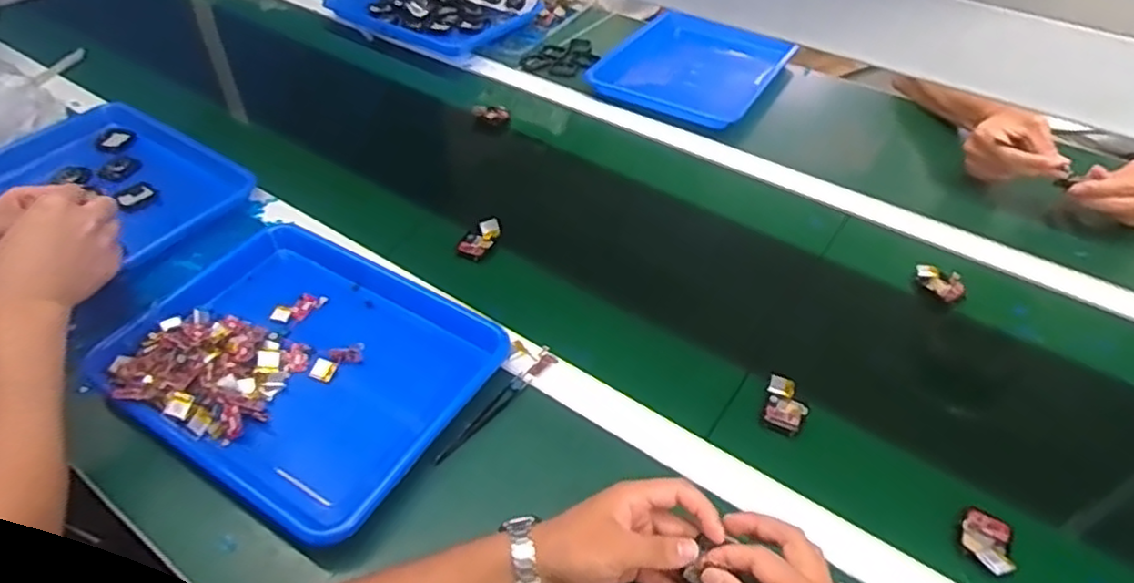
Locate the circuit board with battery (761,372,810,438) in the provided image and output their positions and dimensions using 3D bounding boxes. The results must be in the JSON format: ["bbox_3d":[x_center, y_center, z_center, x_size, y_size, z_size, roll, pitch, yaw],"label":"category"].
[{"bbox_3d":[0.203,0.105,0.615,0.039,0.012,0.056,15,47,14],"label":"circuit board with battery"}]

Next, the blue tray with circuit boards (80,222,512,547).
[{"bbox_3d":[-0.252,0.063,0.644,0.343,0.040,0.267,23,50,21],"label":"blue tray with circuit boards"}]

